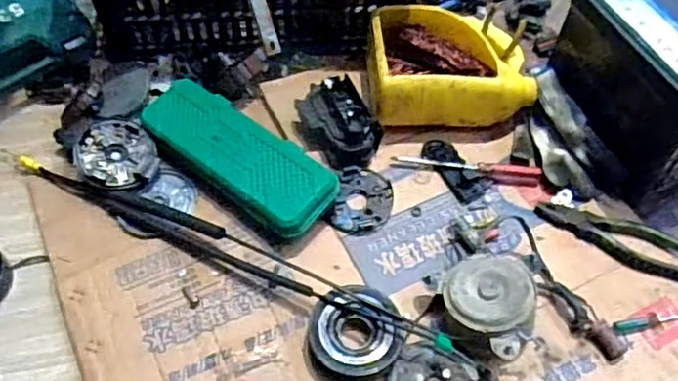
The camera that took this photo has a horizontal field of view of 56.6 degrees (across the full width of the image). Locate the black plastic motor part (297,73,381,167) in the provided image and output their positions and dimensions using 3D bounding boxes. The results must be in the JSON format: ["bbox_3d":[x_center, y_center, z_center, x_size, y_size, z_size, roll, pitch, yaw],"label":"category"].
[{"bbox_3d":[-0.003,-0.093,0.859,0.082,0.062,0.124,-28,61,-19],"label":"black plastic motor part"}]

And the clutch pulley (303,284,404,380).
[{"bbox_3d":[0.016,0.163,0.707,0.108,0.041,0.104,-14,58,-11],"label":"clutch pulley"}]

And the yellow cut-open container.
[{"bbox_3d":[0.155,-0.177,0.897,0.219,0.085,0.191,-2,56,-3],"label":"yellow cut-open container"}]

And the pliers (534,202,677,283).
[{"bbox_3d":[0.347,0.062,0.796,0.195,0.010,0.064,21,58,12],"label":"pliers"}]

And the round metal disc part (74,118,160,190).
[{"bbox_3d":[-0.295,-0.049,0.834,0.094,0.012,0.102,5,65,-12],"label":"round metal disc part"}]

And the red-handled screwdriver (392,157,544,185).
[{"bbox_3d":[0.175,-0.030,0.854,0.198,0.020,0.021,8,56,4],"label":"red-handled screwdriver"}]

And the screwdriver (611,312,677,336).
[{"bbox_3d":[0.372,0.150,0.738,0.118,0.011,0.019,-12,55,-8],"label":"screwdriver"}]

